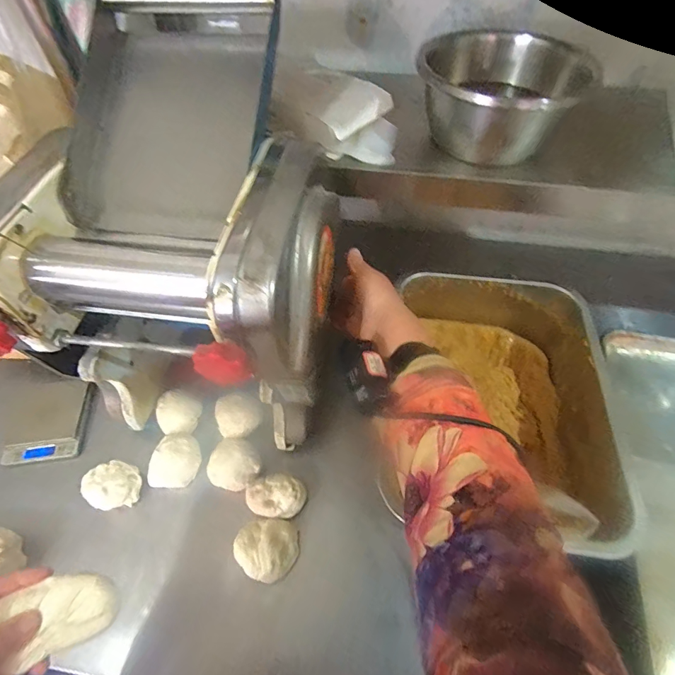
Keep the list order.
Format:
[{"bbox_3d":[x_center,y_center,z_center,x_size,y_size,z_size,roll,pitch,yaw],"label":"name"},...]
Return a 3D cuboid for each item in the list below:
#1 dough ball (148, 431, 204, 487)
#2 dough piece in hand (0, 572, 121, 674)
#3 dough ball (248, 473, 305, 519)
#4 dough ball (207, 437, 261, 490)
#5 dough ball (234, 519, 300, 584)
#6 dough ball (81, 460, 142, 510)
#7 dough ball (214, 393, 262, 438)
[{"bbox_3d":[-0.223,0.171,0.565,0.061,0.050,0.076,8,55,6],"label":"dough ball"},{"bbox_3d":[-0.228,0.225,0.325,0.087,0.030,0.049,-21,57,-13],"label":"dough piece in hand"},{"bbox_3d":[-0.081,0.208,0.529,0.075,0.043,0.053,5,55,5],"label":"dough ball"},{"bbox_3d":[-0.143,0.175,0.555,0.069,0.038,0.065,0,55,1],"label":"dough ball"},{"bbox_3d":[-0.087,0.259,0.498,0.072,0.036,0.069,0,55,1],"label":"dough ball"},{"bbox_3d":[-0.303,0.200,0.542,0.066,0.047,0.058,11,56,9],"label":"dough ball"},{"bbox_3d":[-0.148,0.112,0.592,0.062,0.035,0.063,-35,61,-21],"label":"dough ball"}]

